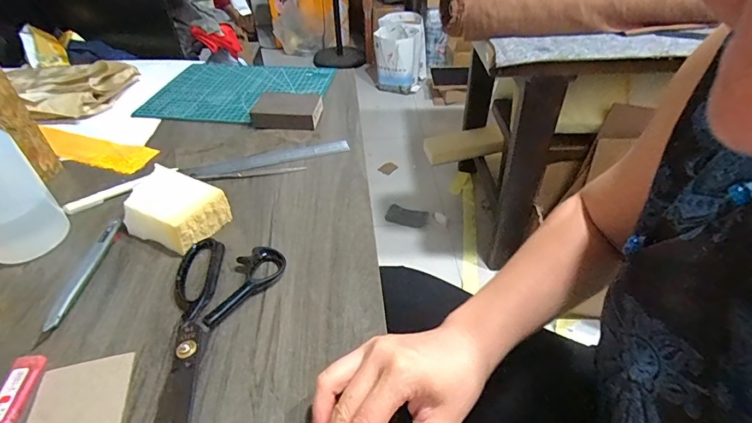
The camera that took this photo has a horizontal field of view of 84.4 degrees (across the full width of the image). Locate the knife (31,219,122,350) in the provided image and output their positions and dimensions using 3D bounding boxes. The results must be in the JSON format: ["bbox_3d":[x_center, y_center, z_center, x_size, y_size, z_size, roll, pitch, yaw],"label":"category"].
[{"bbox_3d":[-0.296,0.064,0.415,0.020,0.010,0.147,1,42,1],"label":"knife"}]

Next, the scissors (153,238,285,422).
[{"bbox_3d":[-0.161,0.112,0.357,0.102,0.015,0.233,5,42,6],"label":"scissors"}]

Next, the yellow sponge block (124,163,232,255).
[{"bbox_3d":[-0.230,-0.005,0.469,0.112,0.044,0.080,21,46,21],"label":"yellow sponge block"}]

